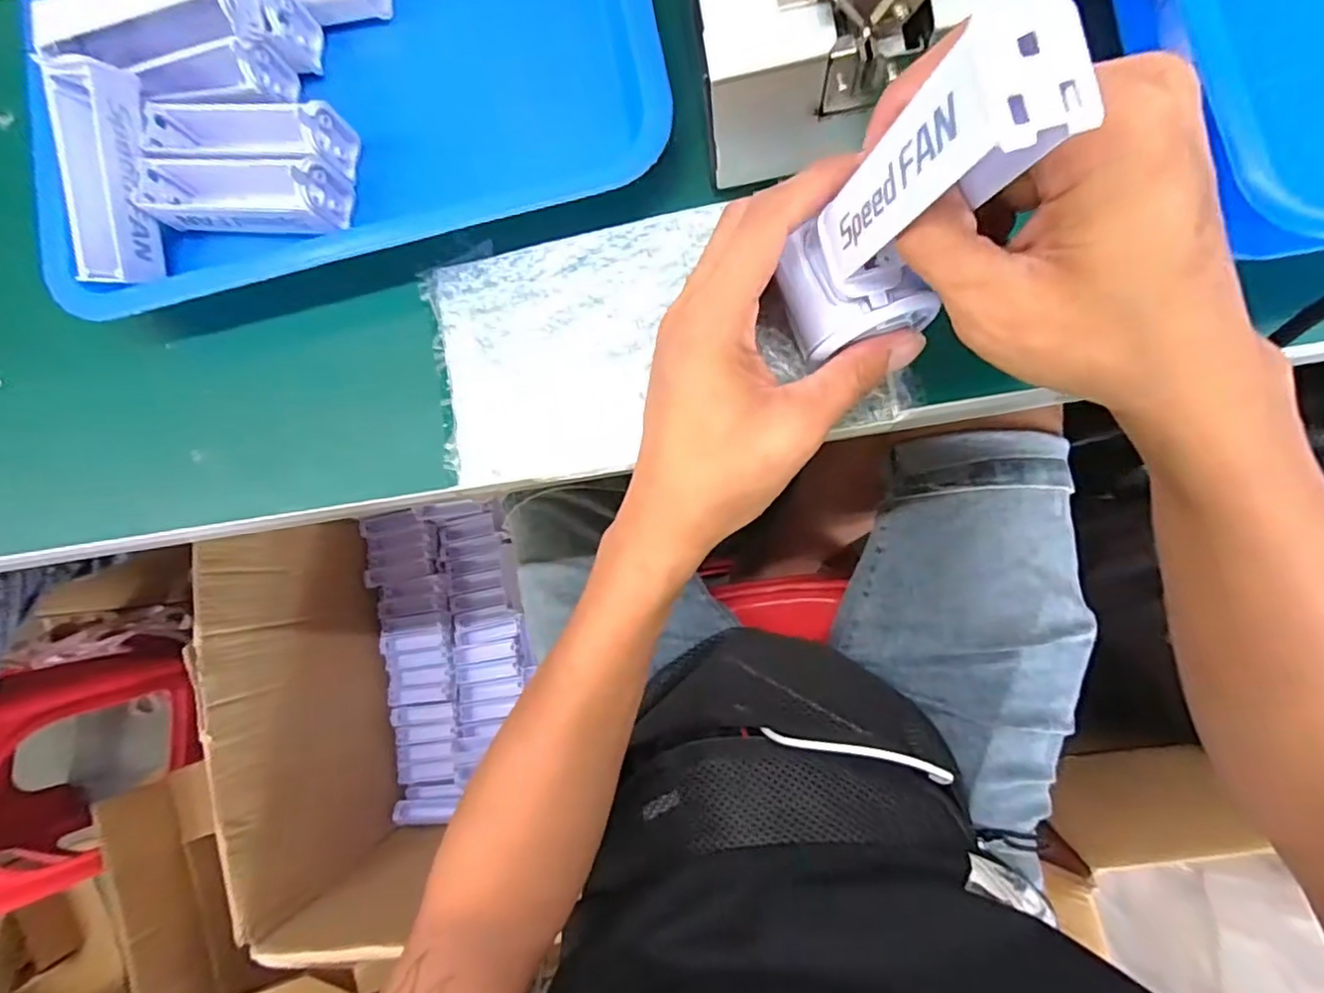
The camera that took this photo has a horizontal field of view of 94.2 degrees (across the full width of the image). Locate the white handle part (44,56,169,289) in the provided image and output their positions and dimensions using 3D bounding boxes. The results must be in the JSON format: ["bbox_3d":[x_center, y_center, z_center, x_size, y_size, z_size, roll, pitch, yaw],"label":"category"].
[{"bbox_3d":[-0.279,-0.161,0.310,0.031,0.024,0.099,5,104,8],"label":"white handle part"}]

